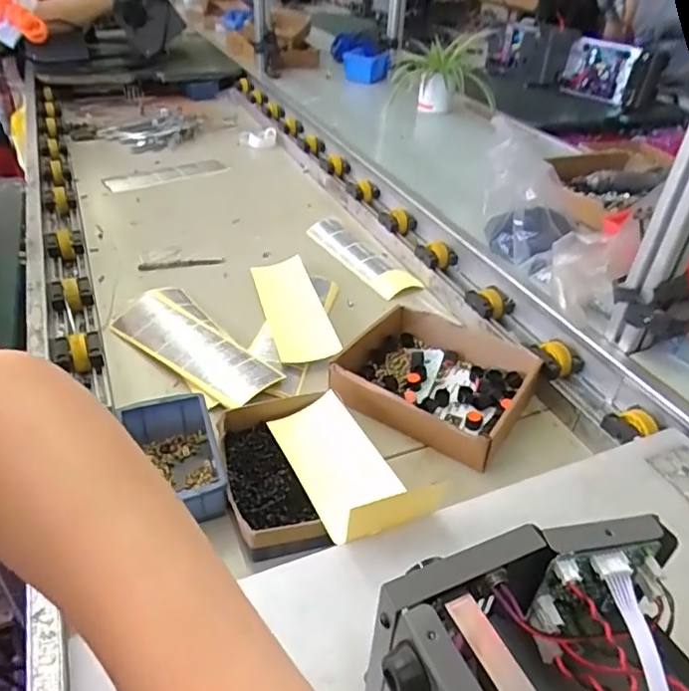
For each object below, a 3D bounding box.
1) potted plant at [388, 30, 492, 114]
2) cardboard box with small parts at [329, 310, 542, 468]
[{"bbox_3d":[0.255,-0.679,1.464,0.258,0.169,0.196,11,38,10],"label":"potted plant"},{"bbox_3d":[0.116,0.040,0.716,0.208,0.056,0.205,26,43,26],"label":"cardboard box with small parts"}]

